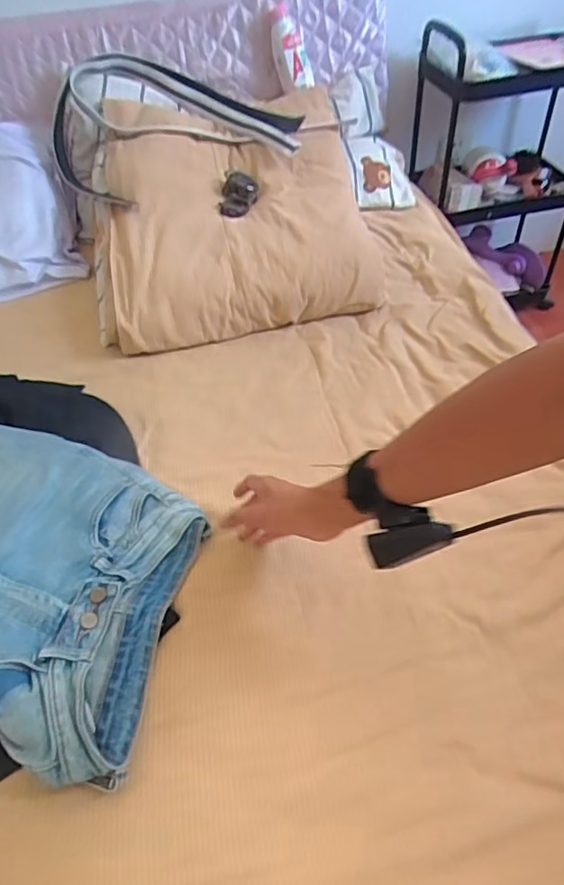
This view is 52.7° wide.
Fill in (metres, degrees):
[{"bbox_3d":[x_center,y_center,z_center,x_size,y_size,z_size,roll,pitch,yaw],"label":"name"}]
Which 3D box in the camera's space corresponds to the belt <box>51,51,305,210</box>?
[{"bbox_3d":[-0.207,-0.586,1.042,0.414,0.159,0.340,-22,48,-15],"label":"belt"}]

